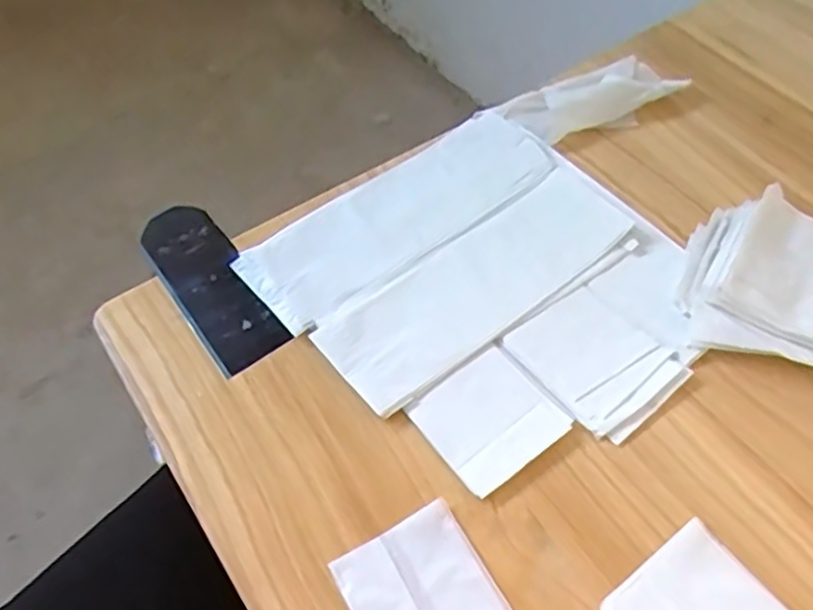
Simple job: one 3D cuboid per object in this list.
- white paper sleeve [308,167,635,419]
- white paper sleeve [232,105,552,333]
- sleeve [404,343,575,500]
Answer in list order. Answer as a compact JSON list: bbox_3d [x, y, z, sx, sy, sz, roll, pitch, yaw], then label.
[{"bbox_3d":[0.056,-0.018,0.518,0.248,0.007,0.083,-34,61,-21],"label":"white paper sleeve"},{"bbox_3d":[-0.003,-0.076,0.556,0.263,0.008,0.092,-34,61,-21],"label":"white paper sleeve"},{"bbox_3d":[0.054,0.073,0.458,0.081,0.004,0.078,-32,60,-20],"label":"sleeve"}]

